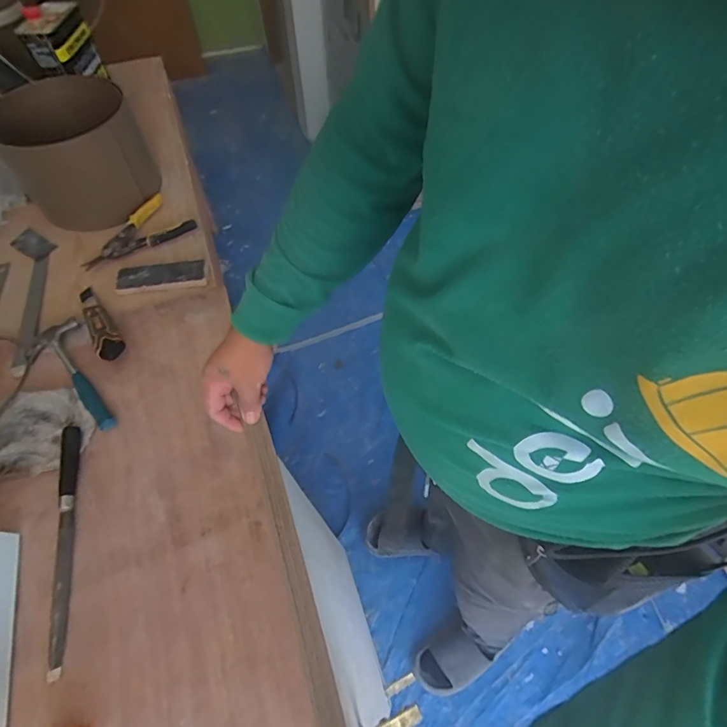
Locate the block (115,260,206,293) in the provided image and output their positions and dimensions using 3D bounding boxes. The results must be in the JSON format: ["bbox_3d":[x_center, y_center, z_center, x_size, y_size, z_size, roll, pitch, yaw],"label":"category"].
[{"bbox_3d":[-0.406,-0.174,0.875,0.175,0.017,0.064,-7,56,-5],"label":"block"}]

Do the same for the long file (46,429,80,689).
[{"bbox_3d":[-0.419,0.237,0.609,0.022,0.020,0.336,-14,57,-9],"label":"long file"}]

